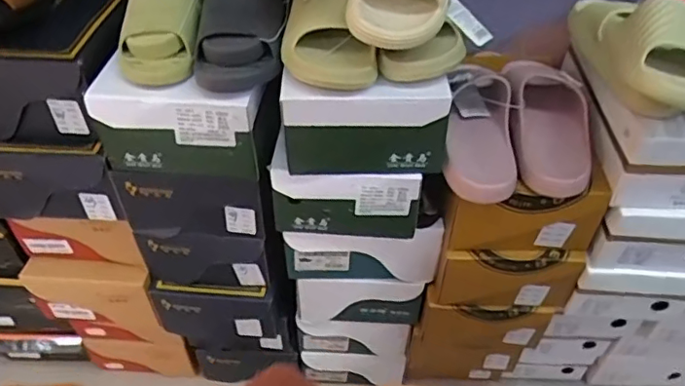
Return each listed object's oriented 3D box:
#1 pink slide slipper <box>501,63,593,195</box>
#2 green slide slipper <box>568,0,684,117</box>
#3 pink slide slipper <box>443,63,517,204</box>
[{"bbox_3d":[0.283,-0.114,0.748,0.104,0.079,0.250,2,45,1],"label":"pink slide slipper"},{"bbox_3d":[0.349,-0.180,0.673,0.099,0.124,0.244,-6,28,-7],"label":"green slide slipper"},{"bbox_3d":[0.183,-0.100,0.730,0.087,0.081,0.227,6,45,5],"label":"pink slide slipper"}]

